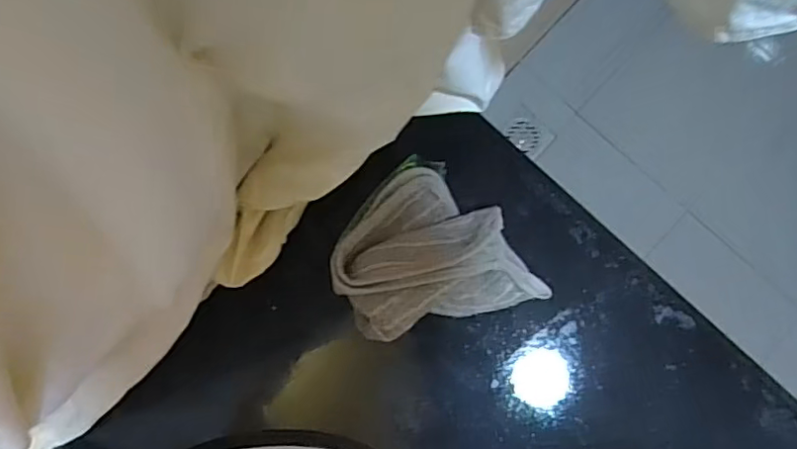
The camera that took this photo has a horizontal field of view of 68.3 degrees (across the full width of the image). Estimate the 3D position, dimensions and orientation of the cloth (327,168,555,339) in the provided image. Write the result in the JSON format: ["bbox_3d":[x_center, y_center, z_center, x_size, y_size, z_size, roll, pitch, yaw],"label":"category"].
[{"bbox_3d":[0.023,0.015,0.398,0.136,0.050,0.106,-14,85,1],"label":"cloth"}]

